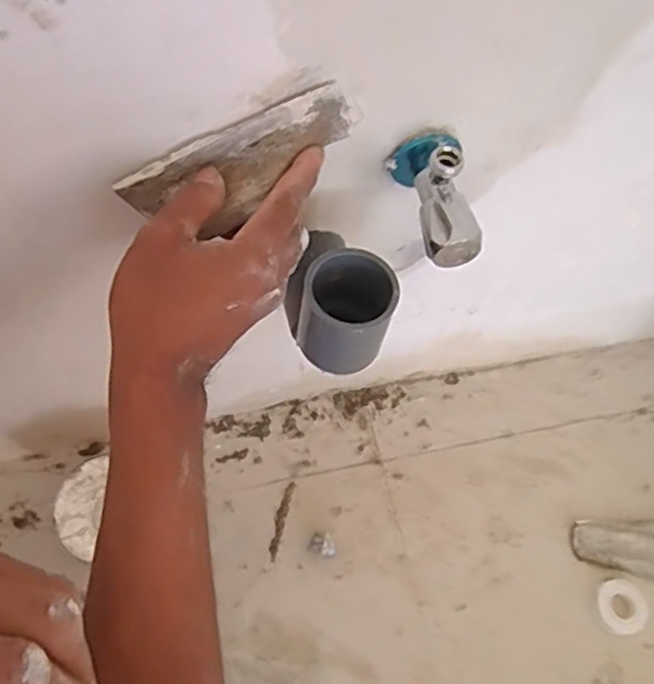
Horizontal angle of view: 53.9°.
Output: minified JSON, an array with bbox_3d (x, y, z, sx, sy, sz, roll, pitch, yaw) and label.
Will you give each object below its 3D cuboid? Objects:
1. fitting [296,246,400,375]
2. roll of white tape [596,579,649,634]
[{"bbox_3d":[0.014,-0.020,0.411,0.056,0.066,0.055,14,62,2],"label":"fitting"},{"bbox_3d":[0.309,0.277,0.674,0.051,0.008,0.051,1,61,-2],"label":"roll of white tape"}]

